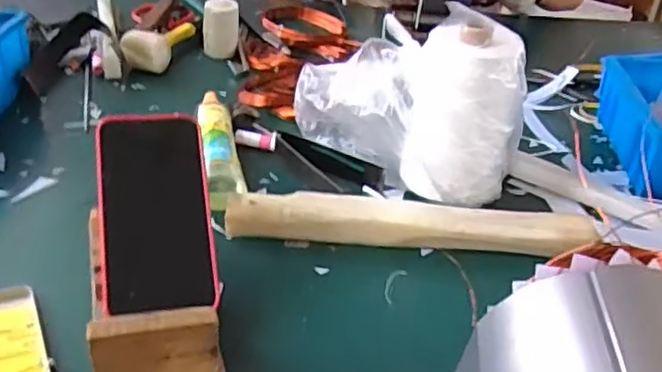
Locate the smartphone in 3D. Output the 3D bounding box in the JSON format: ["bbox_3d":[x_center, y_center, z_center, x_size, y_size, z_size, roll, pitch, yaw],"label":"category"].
[{"bbox_3d":[-0.132,0.018,0.504,0.080,0.008,0.156,-5,69,-16],"label":"smartphone"}]

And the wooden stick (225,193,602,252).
[{"bbox_3d":[0.071,0.036,0.597,0.324,0.034,0.037,5,32,0],"label":"wooden stick"}]

